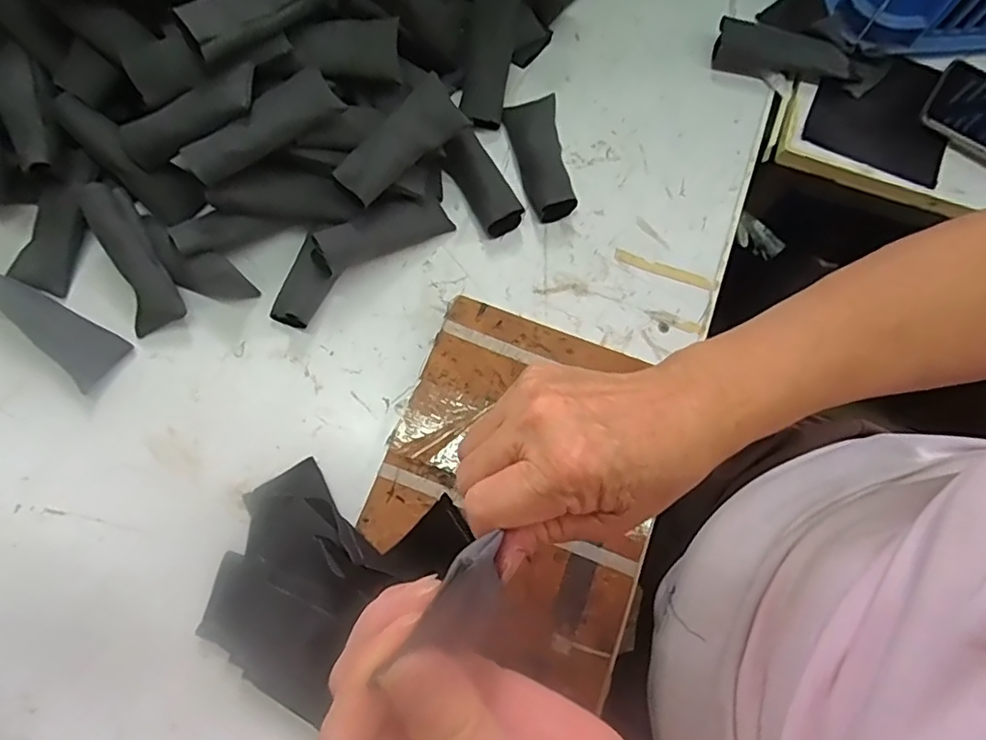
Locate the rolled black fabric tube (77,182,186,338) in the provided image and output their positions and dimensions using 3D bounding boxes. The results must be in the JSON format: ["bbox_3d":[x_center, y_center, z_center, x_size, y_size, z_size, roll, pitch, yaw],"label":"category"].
[{"bbox_3d":[-0.255,-0.079,0.416,0.036,0.021,0.103,-26,96,-8],"label":"rolled black fabric tube"}]

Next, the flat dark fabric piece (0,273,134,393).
[{"bbox_3d":[-0.310,-0.032,0.414,0.105,0.015,0.039,37,76,-4],"label":"flat dark fabric piece"}]

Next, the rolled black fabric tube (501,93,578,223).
[{"bbox_3d":[0.037,-0.167,0.458,0.039,0.025,0.107,-10,74,-4],"label":"rolled black fabric tube"}]

